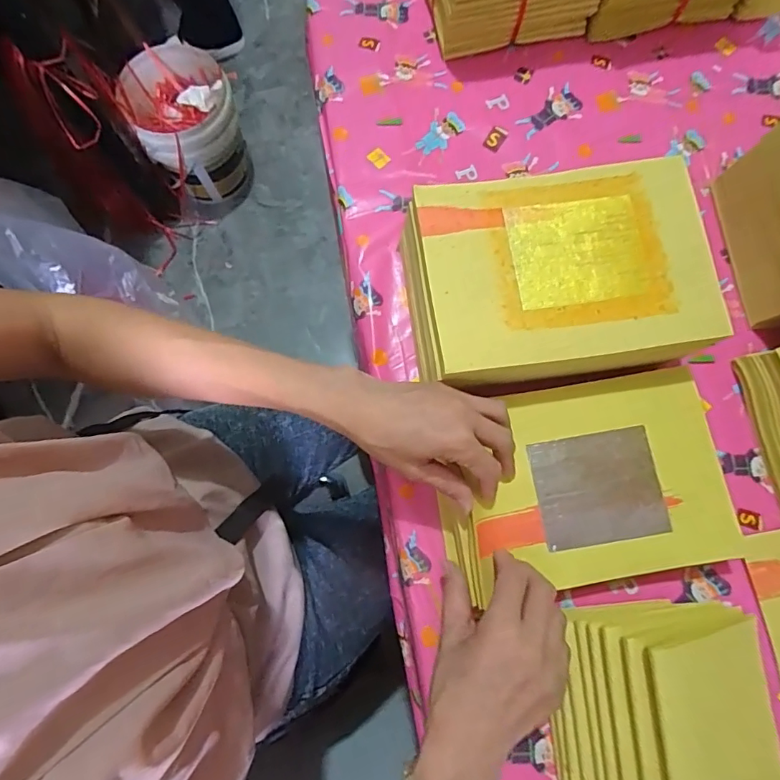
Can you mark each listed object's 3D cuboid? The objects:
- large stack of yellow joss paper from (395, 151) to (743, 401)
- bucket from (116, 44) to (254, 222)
[{"bbox_3d":[0.136,-0.090,0.429,0.243,0.091,0.169,-9,78,-3],"label":"large stack of yellow joss paper"},{"bbox_3d":[-0.496,-0.648,1.246,0.239,0.274,0.270,-20,79,-5],"label":"bucket"}]

